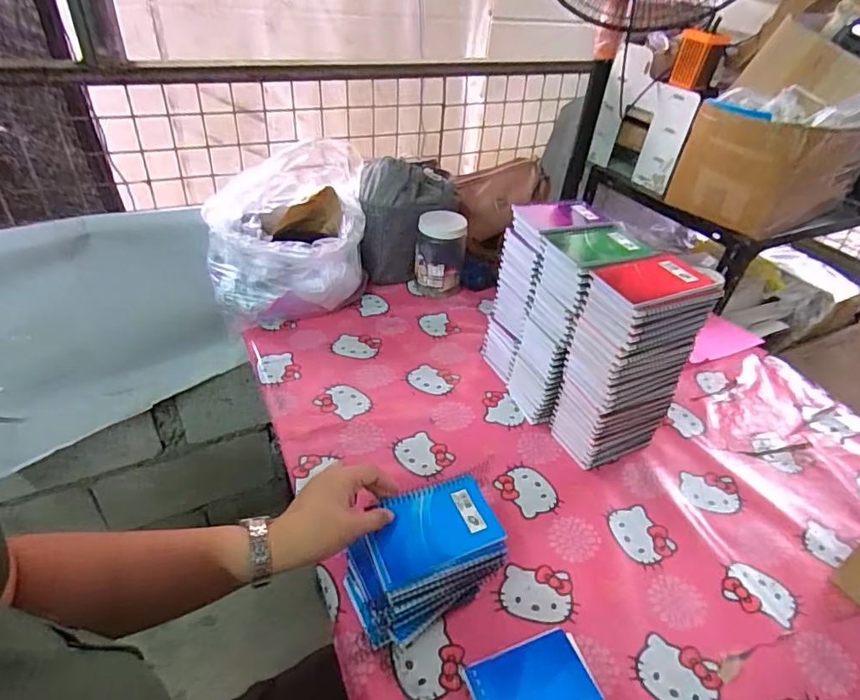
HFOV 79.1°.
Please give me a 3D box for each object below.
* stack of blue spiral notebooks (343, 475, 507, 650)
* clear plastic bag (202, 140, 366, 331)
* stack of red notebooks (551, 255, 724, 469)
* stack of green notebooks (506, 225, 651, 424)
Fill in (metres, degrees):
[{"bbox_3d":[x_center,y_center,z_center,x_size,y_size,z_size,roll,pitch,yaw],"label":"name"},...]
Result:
[{"bbox_3d":[-0.005,0.224,0.561,0.152,0.099,0.098,-14,41,-27],"label":"stack of blue spiral notebooks"},{"bbox_3d":[-0.278,-0.230,1.020,0.289,0.256,0.264,-4,38,-11],"label":"clear plastic bag"},{"bbox_3d":[0.266,0.027,0.719,0.139,0.287,0.094,-12,40,-20],"label":"stack of red notebooks"},{"bbox_3d":[0.214,-0.031,0.787,0.110,0.299,0.117,-10,40,-19],"label":"stack of green notebooks"}]

